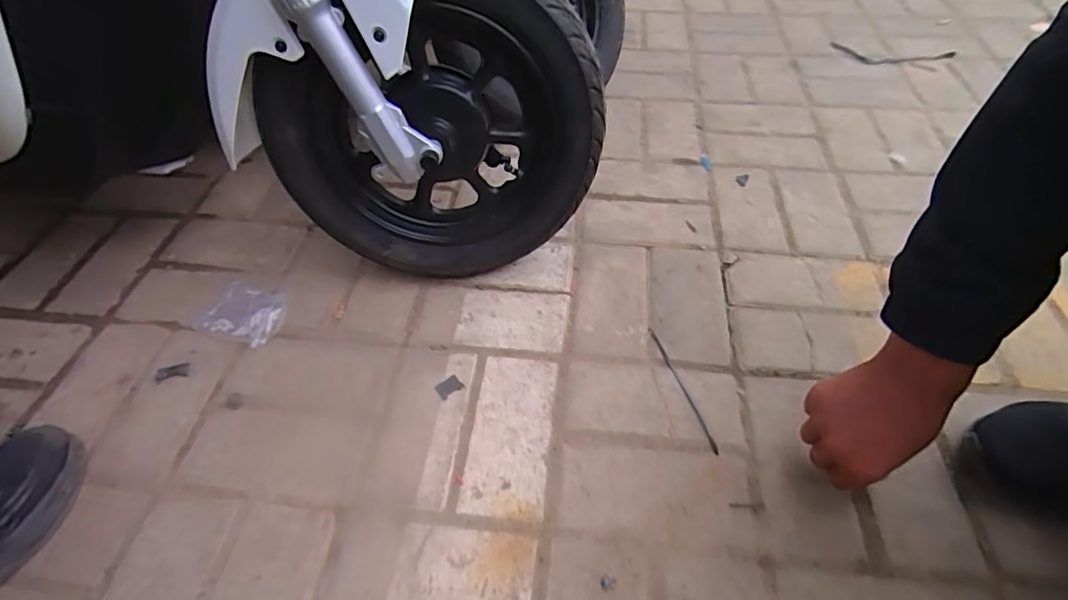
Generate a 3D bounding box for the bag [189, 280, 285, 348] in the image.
[{"bbox_3d":[-0.365,0.015,0.665,0.111,0.025,0.077,16,51,15],"label":"bag"}]

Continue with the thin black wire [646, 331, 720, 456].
[{"bbox_3d":[0.169,0.099,0.602,0.009,0.004,0.166,-13,50,-9],"label":"thin black wire"}]

